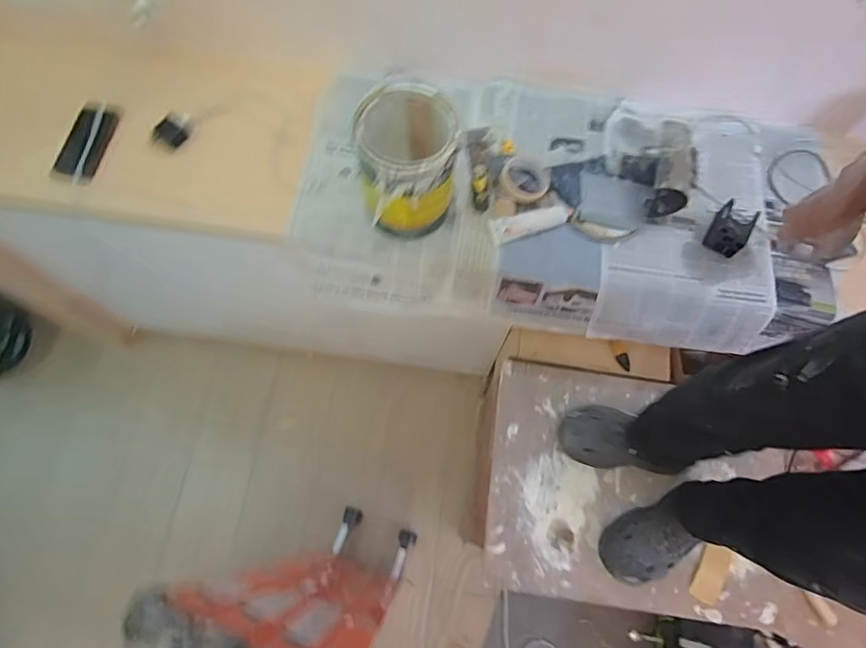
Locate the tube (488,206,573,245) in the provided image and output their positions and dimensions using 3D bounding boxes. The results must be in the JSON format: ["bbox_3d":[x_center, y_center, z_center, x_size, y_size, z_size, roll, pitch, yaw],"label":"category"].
[{"bbox_3d":[0.183,-0.189,0.949,0.158,0.015,0.045,-17,71,-8],"label":"tube"}]

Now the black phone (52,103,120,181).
[{"bbox_3d":[-0.668,-0.350,0.988,0.071,0.008,0.154,17,80,-12],"label":"black phone"}]

